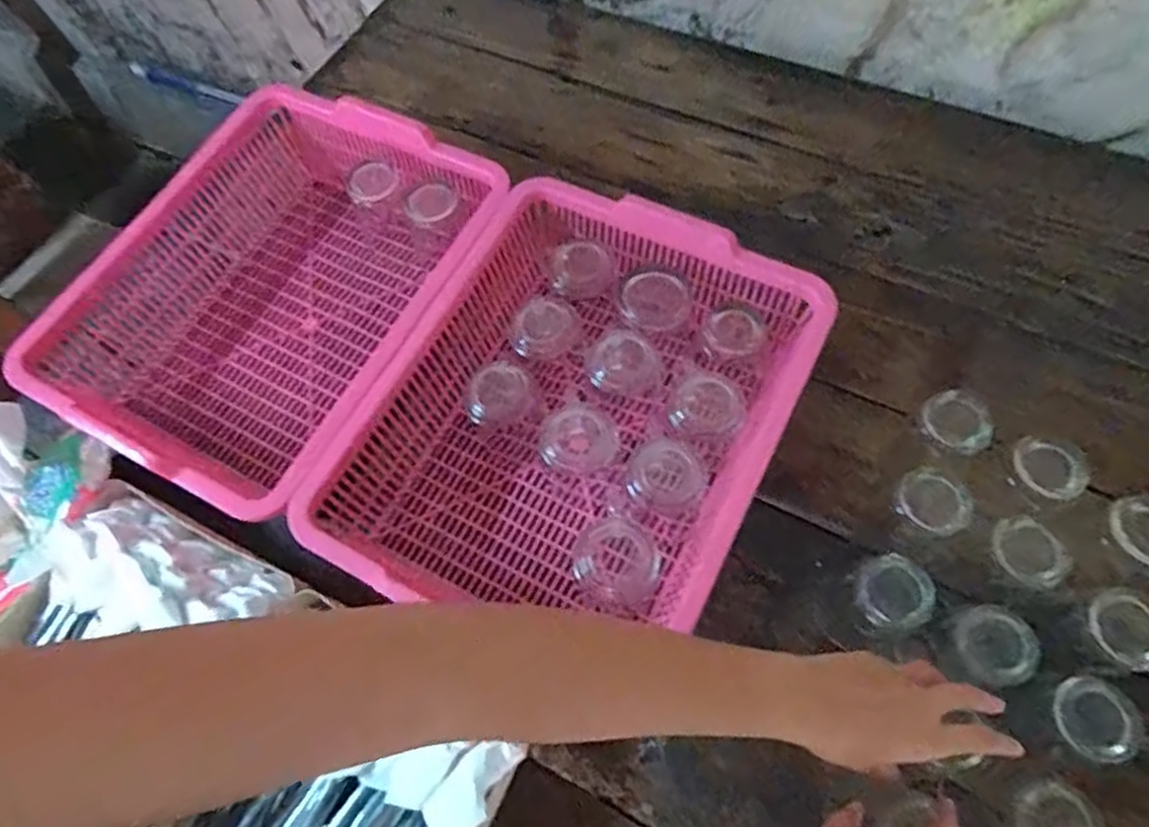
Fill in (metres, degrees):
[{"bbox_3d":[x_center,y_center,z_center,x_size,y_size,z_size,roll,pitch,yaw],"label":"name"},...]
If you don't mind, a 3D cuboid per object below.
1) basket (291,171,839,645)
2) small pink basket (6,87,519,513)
[{"bbox_3d":[0.007,0.001,0.590,0.307,0.105,0.371,25,68,14],"label":"basket"},{"bbox_3d":[-0.282,-0.113,0.660,0.326,0.118,0.387,24,68,14],"label":"small pink basket"}]

